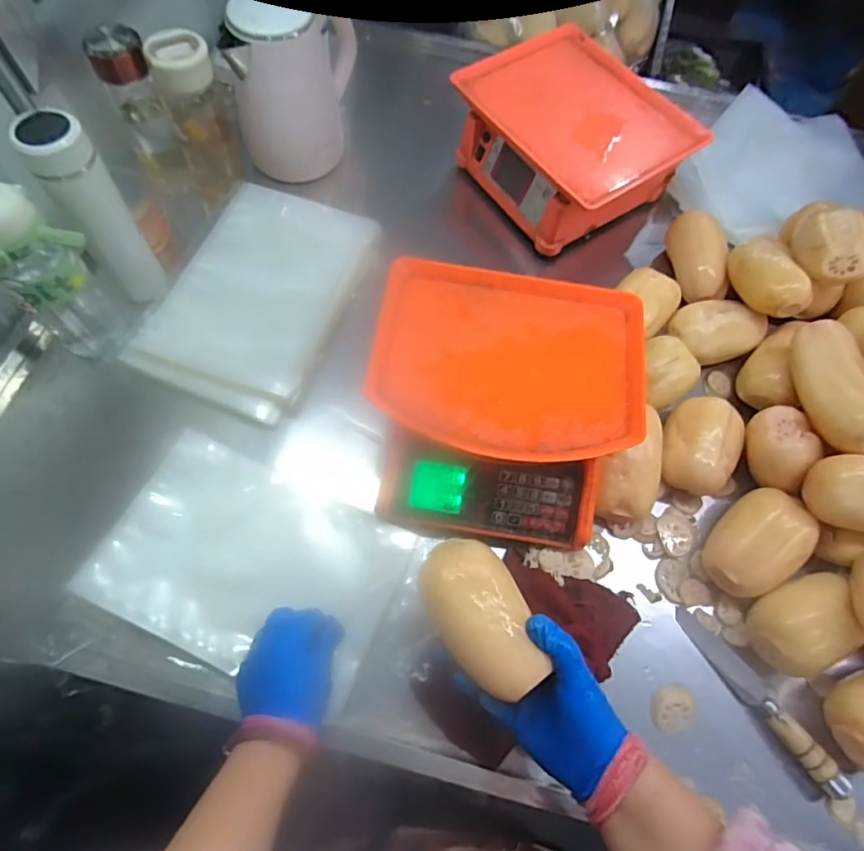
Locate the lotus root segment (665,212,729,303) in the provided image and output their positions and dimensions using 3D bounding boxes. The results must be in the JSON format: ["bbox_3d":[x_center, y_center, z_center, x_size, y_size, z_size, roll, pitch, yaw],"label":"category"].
[{"bbox_3d":[0.380,-0.236,0.736,0.073,0.053,0.133,-3,66,-4],"label":"lotus root segment"}]

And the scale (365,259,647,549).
[{"bbox_3d":[0.077,-0.024,0.596,0.288,0.115,0.280,8,66,1],"label":"scale"}]

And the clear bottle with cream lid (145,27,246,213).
[{"bbox_3d":[-0.305,-0.397,0.698,0.077,0.204,0.070,-21,69,-12],"label":"clear bottle with cream lid"}]

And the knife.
[{"bbox_3d":[0.343,0.281,0.546,0.034,0.028,0.209,-29,71,-15],"label":"knife"}]

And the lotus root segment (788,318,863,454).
[{"bbox_3d":[0.453,-0.047,0.577,0.069,0.062,0.165,-2,66,-4],"label":"lotus root segment"}]

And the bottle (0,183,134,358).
[{"bbox_3d":[-0.425,-0.168,0.581,0.086,0.225,0.093,35,69,12],"label":"bottle"}]

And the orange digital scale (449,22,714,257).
[{"bbox_3d":[0.205,-0.430,0.778,0.253,0.101,0.294,-29,70,-14],"label":"orange digital scale"}]

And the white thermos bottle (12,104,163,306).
[{"bbox_3d":[-0.377,-0.236,0.601,0.066,0.214,0.061,-31,71,-15],"label":"white thermos bottle"}]

